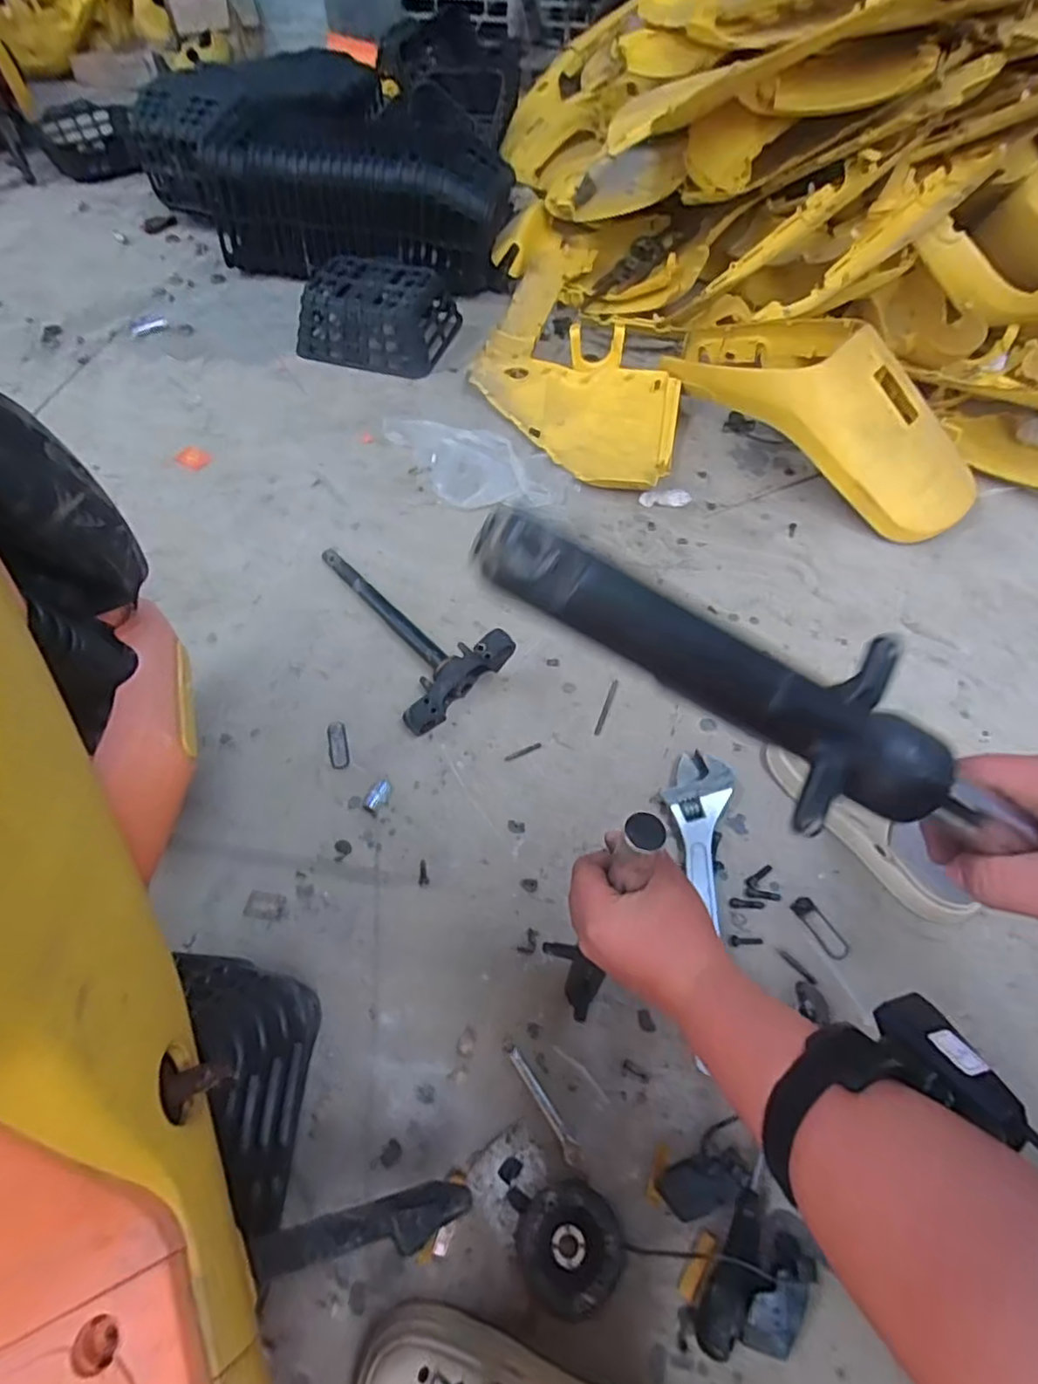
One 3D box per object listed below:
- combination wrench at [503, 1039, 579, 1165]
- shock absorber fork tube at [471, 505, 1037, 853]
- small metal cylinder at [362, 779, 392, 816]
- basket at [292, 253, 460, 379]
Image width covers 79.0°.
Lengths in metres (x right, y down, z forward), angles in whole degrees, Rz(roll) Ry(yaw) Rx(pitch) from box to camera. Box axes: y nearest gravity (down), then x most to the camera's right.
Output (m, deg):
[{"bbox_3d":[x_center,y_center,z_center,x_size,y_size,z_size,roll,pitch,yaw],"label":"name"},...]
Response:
[{"bbox_3d":[0.020,0.388,0.603,0.015,0.007,0.114,-30,62,-18],"label":"combination wrench"},{"bbox_3d":[0.104,0.006,0.246,0.264,0.034,0.062,27,58,-12],"label":"shock absorber fork tube"},{"bbox_3d":[-0.173,0.127,0.771,0.022,0.015,0.049,21,60,13],"label":"small metal cylinder"},{"bbox_3d":[-0.303,-0.810,1.345,0.289,0.124,0.237,17,58,11],"label":"basket"}]

